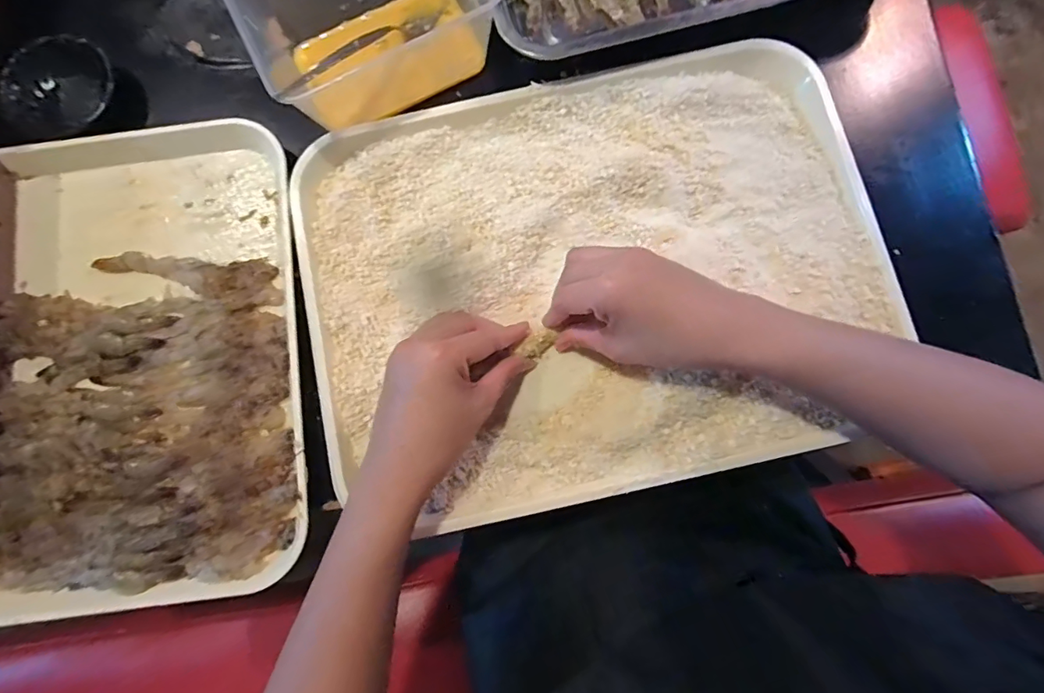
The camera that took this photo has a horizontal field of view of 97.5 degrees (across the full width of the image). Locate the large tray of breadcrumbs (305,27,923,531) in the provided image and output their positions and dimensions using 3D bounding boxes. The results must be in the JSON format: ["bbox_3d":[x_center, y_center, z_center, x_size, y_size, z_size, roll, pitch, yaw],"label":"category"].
[{"bbox_3d":[0.049,-0.055,0.337,0.410,0.022,0.306,-13,79,-1],"label":"large tray of breadcrumbs"}]

